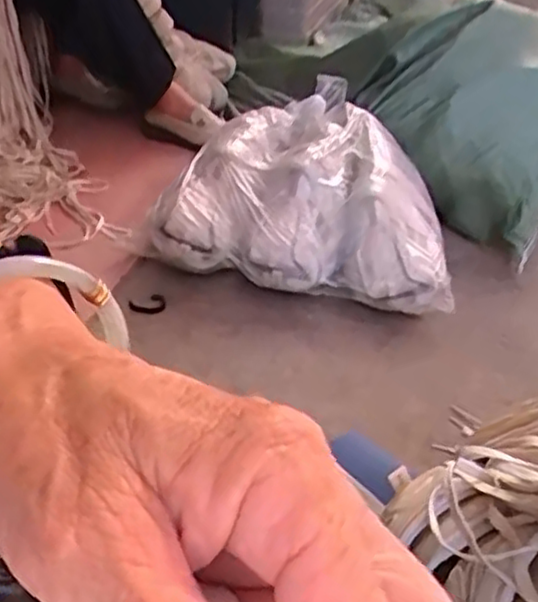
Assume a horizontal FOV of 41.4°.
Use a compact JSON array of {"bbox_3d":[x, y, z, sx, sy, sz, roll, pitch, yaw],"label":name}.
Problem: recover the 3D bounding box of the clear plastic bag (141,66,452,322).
[{"bbox_3d":[0.071,-0.206,1.209,0.427,0.169,0.495,4,35,3],"label":"clear plastic bag"}]

